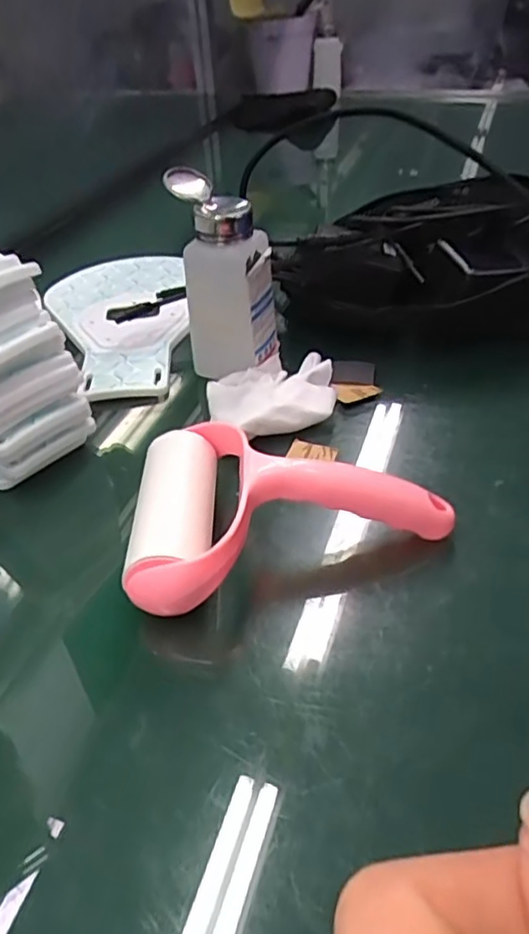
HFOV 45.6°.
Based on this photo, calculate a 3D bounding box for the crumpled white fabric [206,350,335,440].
[{"bbox_3d":[0.008,-0.056,0.460,0.099,0.025,0.079,-18,43,-16],"label":"crumpled white fabric"}]

